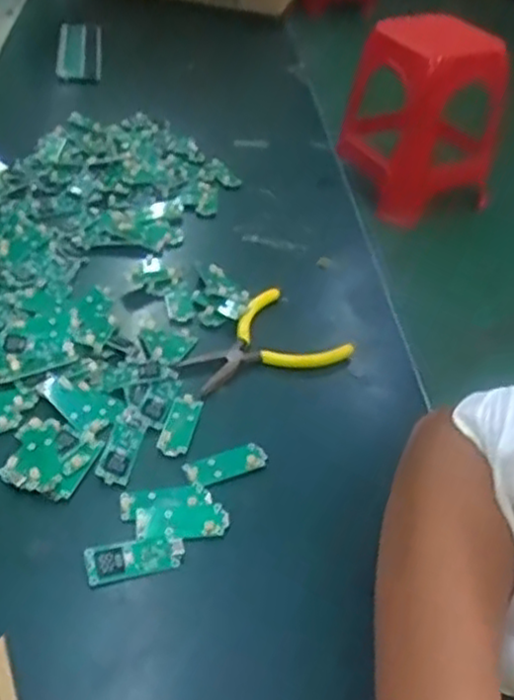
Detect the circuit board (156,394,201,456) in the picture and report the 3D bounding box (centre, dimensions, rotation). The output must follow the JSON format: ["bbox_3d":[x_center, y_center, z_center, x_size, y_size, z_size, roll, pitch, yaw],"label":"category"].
[{"bbox_3d":[-0.050,0.047,0.474,0.019,0.004,0.052,10,41,3],"label":"circuit board"}]

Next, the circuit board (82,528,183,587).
[{"bbox_3d":[-0.065,0.110,0.394,0.052,0.006,0.020,-10,43,-18],"label":"circuit board"}]

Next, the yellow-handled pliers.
[{"bbox_3d":[-0.002,-0.002,0.531,0.113,0.020,0.084,-25,50,-31],"label":"yellow-handled pliers"}]

